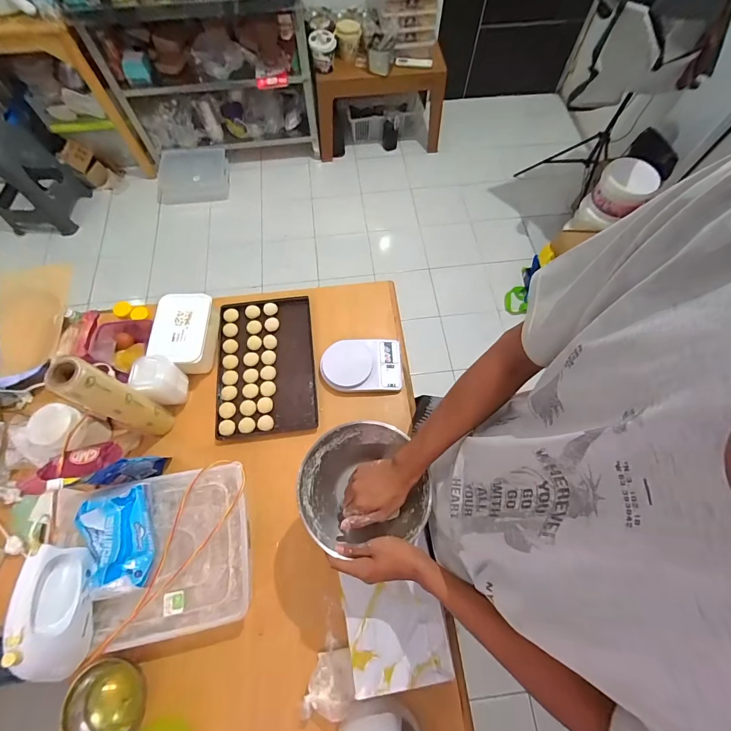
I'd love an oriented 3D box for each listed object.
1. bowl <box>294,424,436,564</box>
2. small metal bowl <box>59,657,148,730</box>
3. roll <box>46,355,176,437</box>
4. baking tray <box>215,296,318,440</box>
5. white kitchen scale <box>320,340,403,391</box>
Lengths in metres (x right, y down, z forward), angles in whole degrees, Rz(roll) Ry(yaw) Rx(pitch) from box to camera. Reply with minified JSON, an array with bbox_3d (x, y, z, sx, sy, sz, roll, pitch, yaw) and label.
[{"bbox_3d":[-0.005,0.204,0.628,0.212,0.076,0.191,-10,67,-4],"label":"bowl"},{"bbox_3d":[-0.446,0.581,0.618,0.109,0.051,0.126,-30,70,-12],"label":"small metal bowl"},{"bbox_3d":[-0.484,0.074,0.713,0.061,0.292,0.069,23,68,9],"label":"roll"},{"bbox_3d":[-0.253,-0.004,0.918,0.237,0.038,0.360,-3,65,-10],"label":"baking tray"},{"bbox_3d":[-0.008,-0.005,0.891,0.193,0.034,0.131,-2,66,-1],"label":"white kitchen scale"}]

